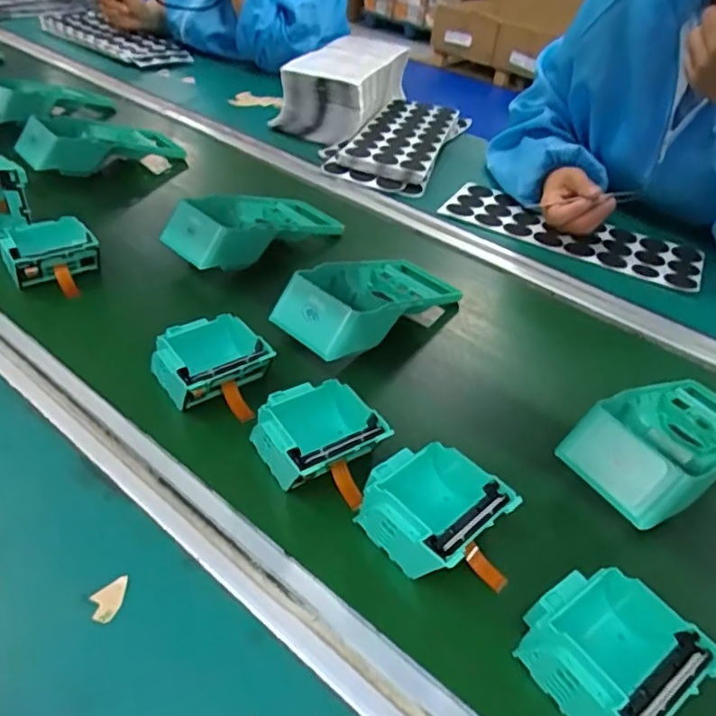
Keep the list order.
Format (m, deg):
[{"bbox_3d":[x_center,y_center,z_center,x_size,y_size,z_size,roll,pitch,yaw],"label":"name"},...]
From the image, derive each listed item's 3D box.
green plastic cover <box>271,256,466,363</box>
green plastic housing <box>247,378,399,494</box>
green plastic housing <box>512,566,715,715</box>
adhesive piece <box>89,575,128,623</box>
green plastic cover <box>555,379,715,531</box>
[{"bbox_3d":[0.014,-0.054,0.540,0.091,0.053,0.188,33,46,29],"label":"green plastic cover"},{"bbox_3d":[-0.028,0.055,0.416,0.083,0.042,0.078,-15,44,-24],"label":"green plastic housing"},{"bbox_3d":[0.132,0.160,0.317,0.075,0.048,0.077,-23,48,-31],"label":"green plastic housing"},{"bbox_3d":[-0.137,0.132,0.325,0.017,0.004,0.024,2,40,-6],"label":"adhesive piece"},{"bbox_3d":[0.236,0.055,0.439,0.186,0.049,0.084,-20,46,-28],"label":"green plastic cover"}]

